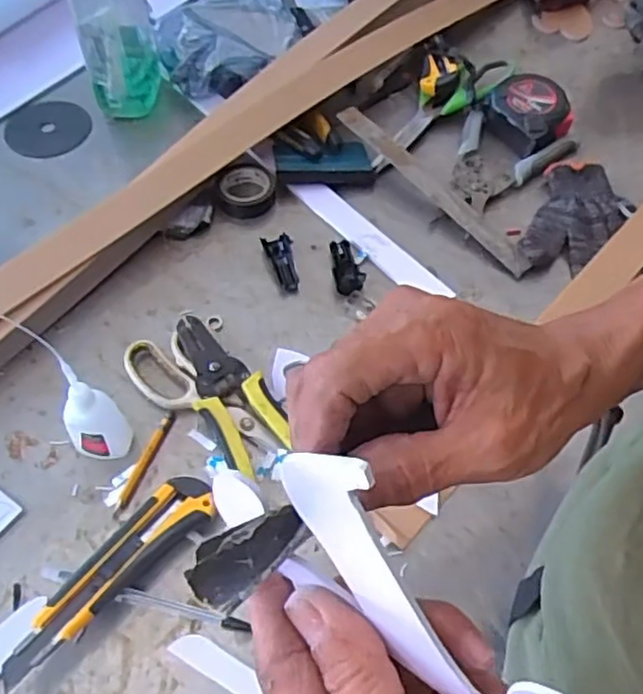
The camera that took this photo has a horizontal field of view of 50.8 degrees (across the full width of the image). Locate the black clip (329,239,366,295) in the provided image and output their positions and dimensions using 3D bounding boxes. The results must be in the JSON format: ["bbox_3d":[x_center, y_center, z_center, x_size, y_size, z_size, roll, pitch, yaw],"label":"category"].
[{"bbox_3d":[0.022,-0.075,0.617,0.026,0.011,0.062,-10,57,-7],"label":"black clip"}]

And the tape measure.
[{"bbox_3d":[0.226,-0.249,0.718,0.076,0.037,0.088,-21,59,-13],"label":"tape measure"}]

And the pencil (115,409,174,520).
[{"bbox_3d":[-0.134,0.086,0.514,0.009,0.007,0.091,17,58,11],"label":"pencil"}]

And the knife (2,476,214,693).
[{"bbox_3d":[-0.141,0.151,0.456,0.038,0.028,0.163,38,64,22],"label":"knife"}]

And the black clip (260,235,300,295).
[{"bbox_3d":[-0.036,-0.076,0.623,0.025,0.009,0.064,-12,57,-8],"label":"black clip"}]

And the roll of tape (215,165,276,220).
[{"bbox_3d":[-0.074,-0.154,0.666,0.058,0.020,0.054,0,57,0],"label":"roll of tape"}]

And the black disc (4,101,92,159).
[{"bbox_3d":[-0.294,-0.235,0.726,0.088,0.006,0.088,-11,57,-8],"label":"black disc"}]

